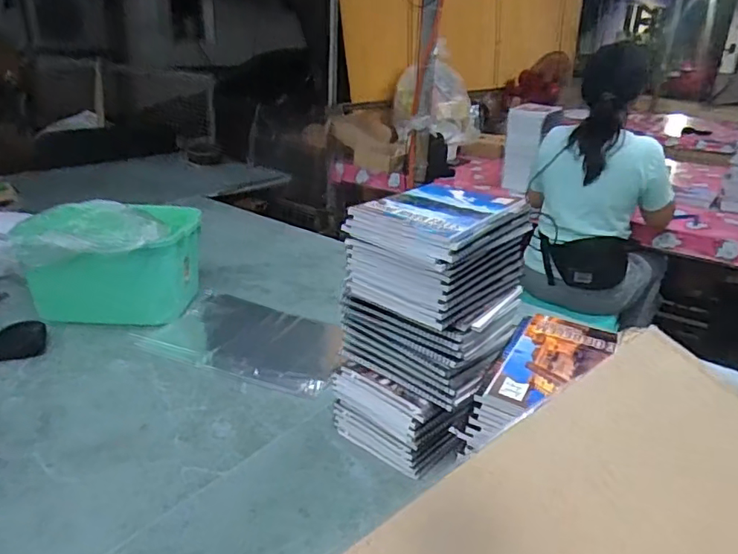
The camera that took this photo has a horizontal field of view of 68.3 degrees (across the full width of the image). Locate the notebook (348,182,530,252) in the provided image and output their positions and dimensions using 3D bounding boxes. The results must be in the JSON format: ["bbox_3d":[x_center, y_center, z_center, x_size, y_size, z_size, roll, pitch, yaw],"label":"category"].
[{"bbox_3d":[0.093,-0.087,0.702,0.166,0.015,0.207,18,29,33],"label":"notebook"}]

